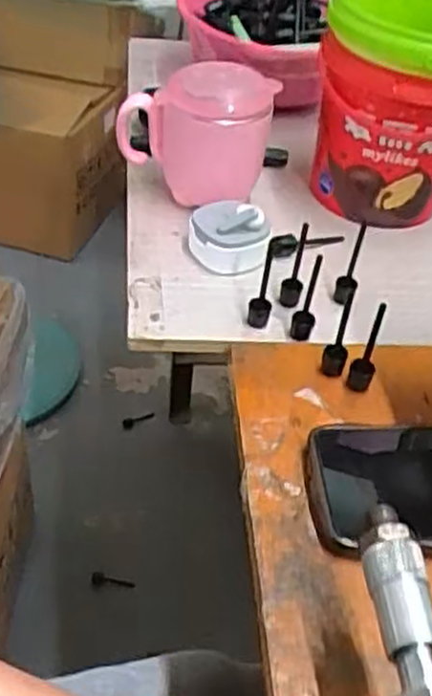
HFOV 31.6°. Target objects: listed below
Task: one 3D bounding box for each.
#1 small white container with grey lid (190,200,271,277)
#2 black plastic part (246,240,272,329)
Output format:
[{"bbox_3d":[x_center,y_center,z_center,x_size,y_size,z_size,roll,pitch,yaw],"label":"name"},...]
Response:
[{"bbox_3d":[0.009,-0.083,0.541,0.056,0.044,0.050,7,43,0],"label":"small white container with grey lid"},{"bbox_3d":[0.031,-0.041,0.489,0.015,0.057,0.018,12,43,5],"label":"black plastic part"}]

